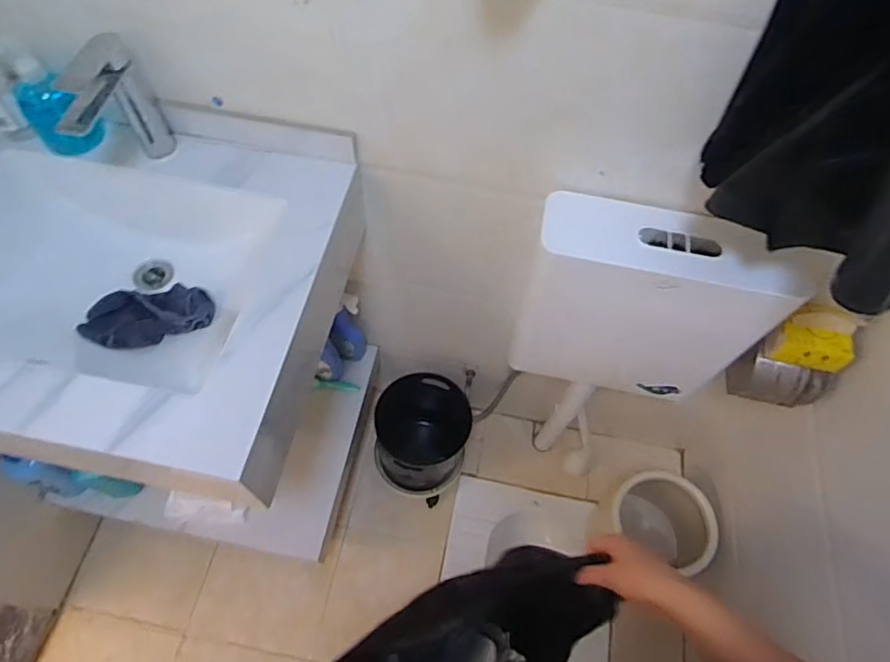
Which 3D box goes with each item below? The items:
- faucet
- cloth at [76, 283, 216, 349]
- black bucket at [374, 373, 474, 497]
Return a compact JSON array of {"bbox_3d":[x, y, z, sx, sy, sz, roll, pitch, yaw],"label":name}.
[{"bbox_3d":[-0.445,-0.282,0.765,0.043,0.172,0.147,21,64,8],"label":"faucet"},{"bbox_3d":[-0.413,-0.023,0.790,0.171,0.028,0.095,-9,63,-7],"label":"cloth"},{"bbox_3d":[-0.057,0.260,1.385,0.225,0.298,0.222,1,63,-2],"label":"black bucket"}]

